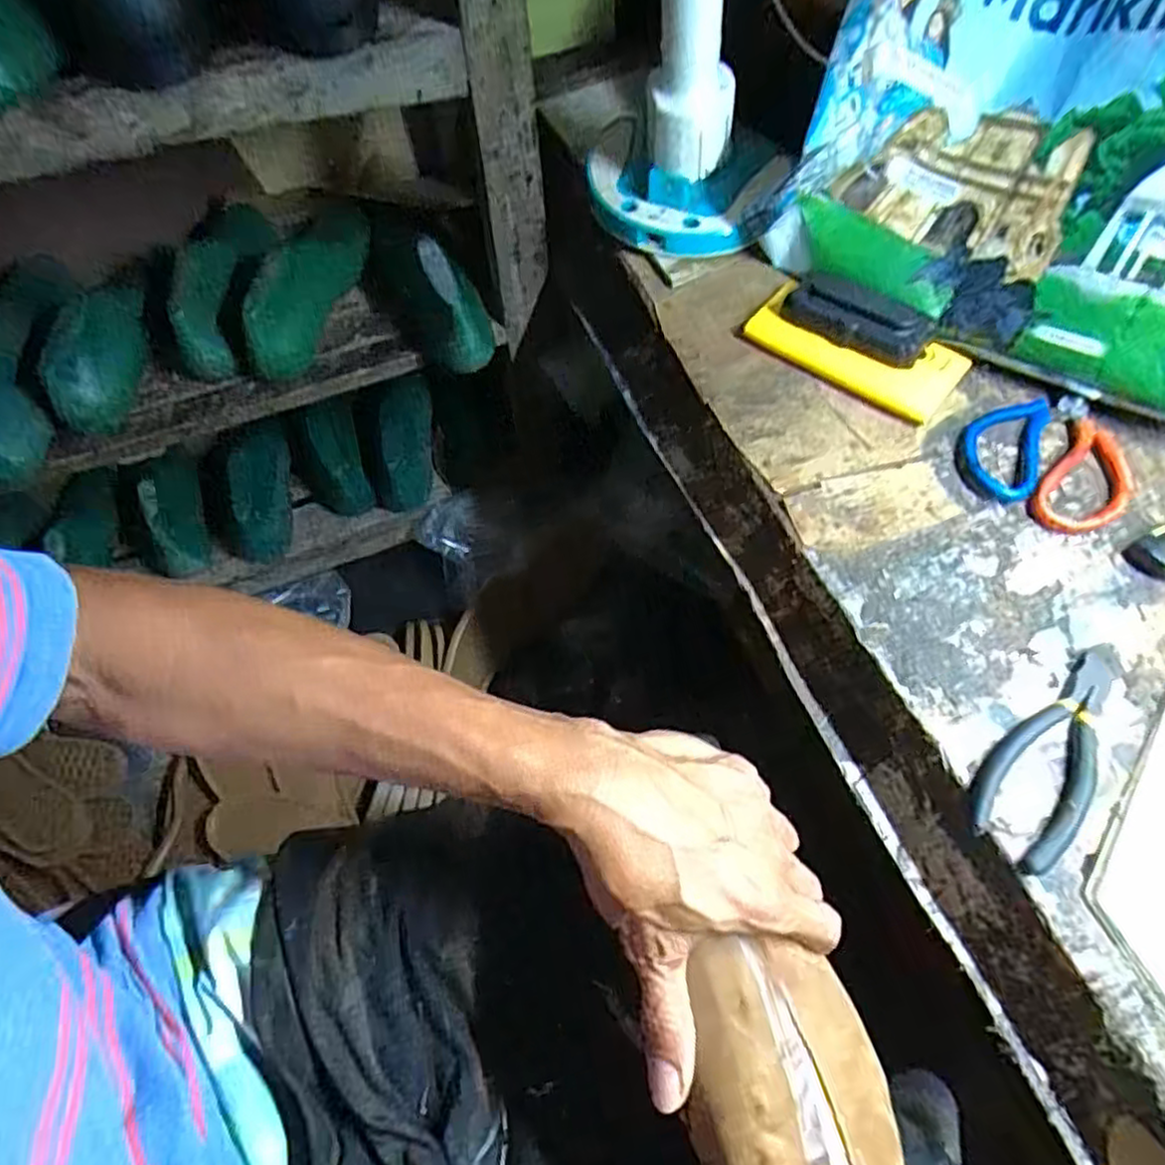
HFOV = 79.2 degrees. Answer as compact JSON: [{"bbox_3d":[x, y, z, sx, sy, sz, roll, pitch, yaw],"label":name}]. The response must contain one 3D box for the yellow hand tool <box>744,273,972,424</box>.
[{"bbox_3d":[0.210,-0.186,0.538,0.153,0.039,0.068,34,68,19],"label":"yellow hand tool"}]

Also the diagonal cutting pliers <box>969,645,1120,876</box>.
[{"bbox_3d":[0.264,0.090,0.392,0.050,0.011,0.145,34,68,19],"label":"diagonal cutting pliers"}]

